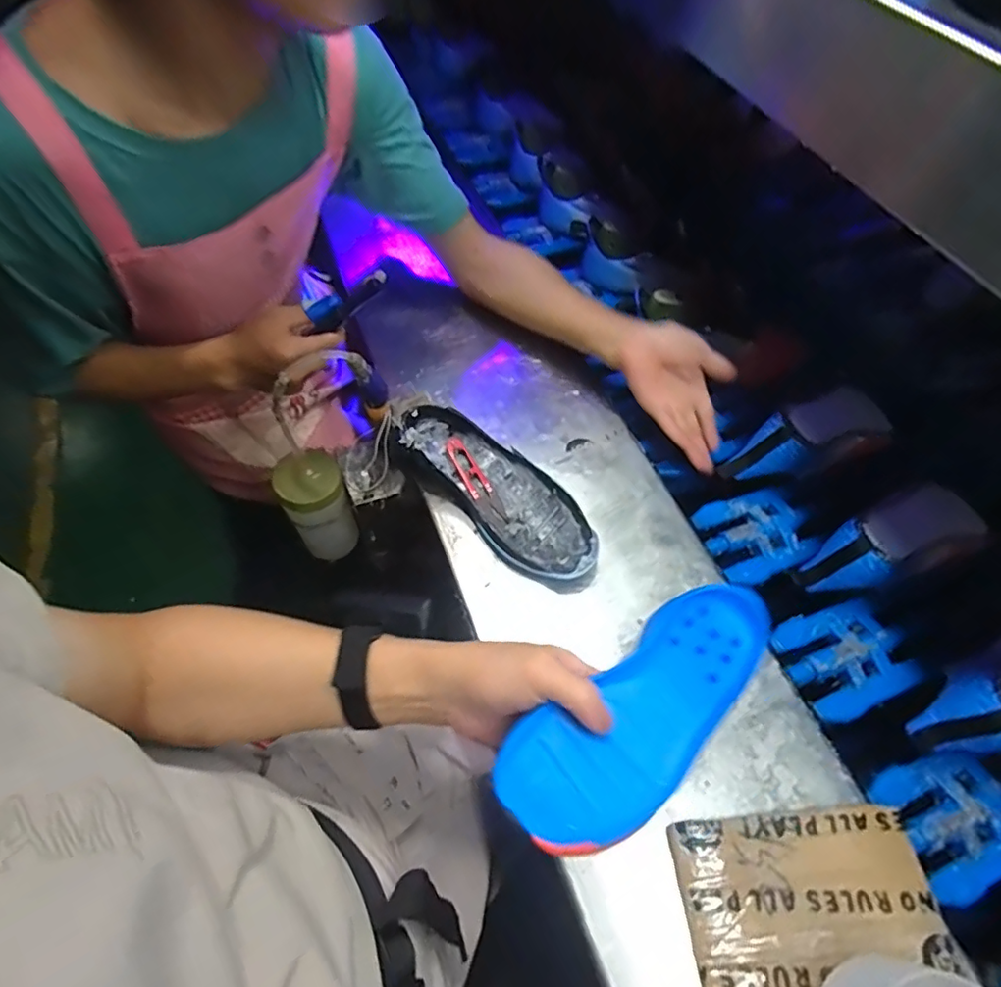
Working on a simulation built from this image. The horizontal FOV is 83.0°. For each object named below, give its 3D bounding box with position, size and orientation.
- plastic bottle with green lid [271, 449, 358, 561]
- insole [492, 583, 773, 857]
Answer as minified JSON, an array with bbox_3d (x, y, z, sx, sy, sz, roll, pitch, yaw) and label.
[{"bbox_3d":[-0.215,0.013,0.675,0.069,0.128,0.075,-23,61,-12],"label":"plastic bottle with green lid"},{"bbox_3d":[0.103,0.137,0.374,0.231,0.018,0.082,-30,63,-28],"label":"insole"}]

